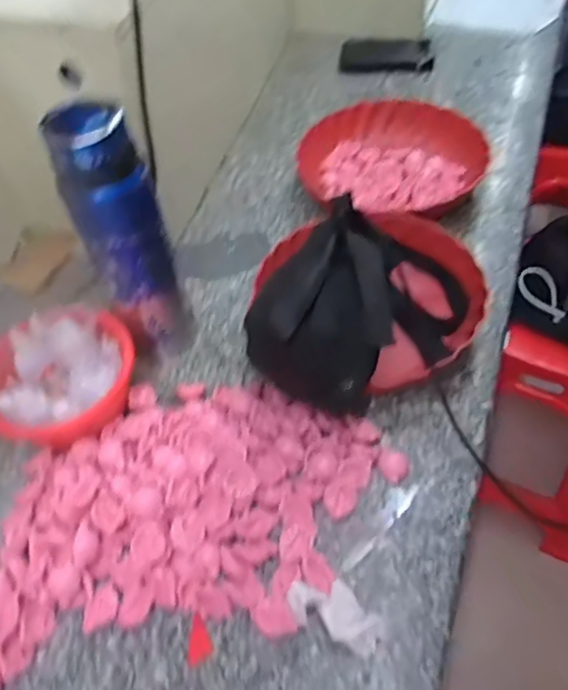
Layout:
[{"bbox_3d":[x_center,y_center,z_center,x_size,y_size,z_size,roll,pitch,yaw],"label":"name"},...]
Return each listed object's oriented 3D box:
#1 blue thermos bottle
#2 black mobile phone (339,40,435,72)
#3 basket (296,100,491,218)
[{"bbox_3d":[-0.148,-0.091,0.581,0.079,0.269,0.066,-20,53,-10],"label":"blue thermos bottle"},{"bbox_3d":[0.174,-0.493,1.024,0.157,0.018,0.085,-6,51,1],"label":"black mobile phone"},{"bbox_3d":[0.145,-0.254,0.817,0.225,0.050,0.183,26,59,24],"label":"basket"}]

